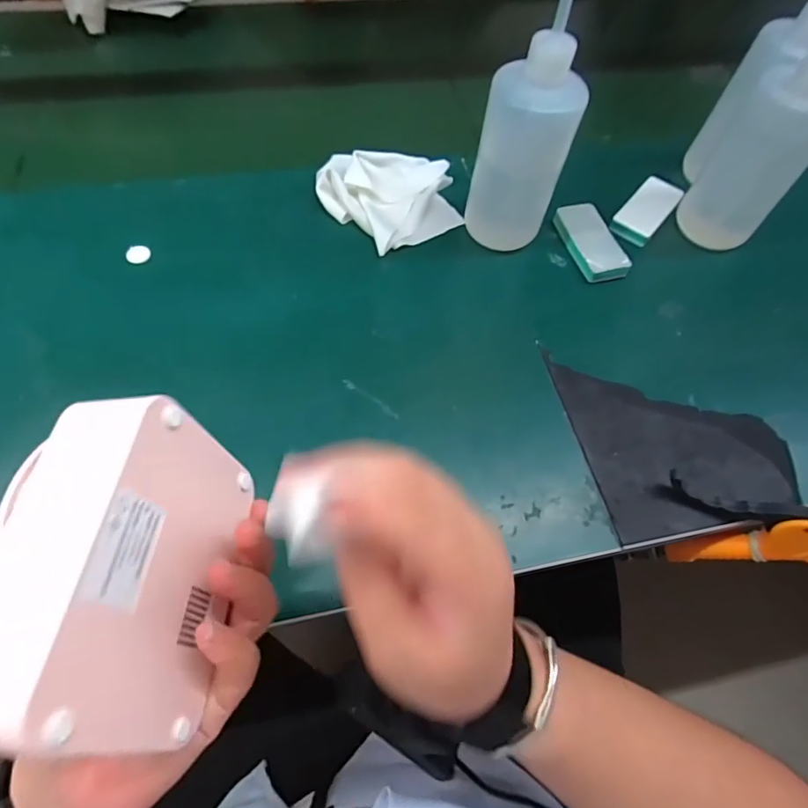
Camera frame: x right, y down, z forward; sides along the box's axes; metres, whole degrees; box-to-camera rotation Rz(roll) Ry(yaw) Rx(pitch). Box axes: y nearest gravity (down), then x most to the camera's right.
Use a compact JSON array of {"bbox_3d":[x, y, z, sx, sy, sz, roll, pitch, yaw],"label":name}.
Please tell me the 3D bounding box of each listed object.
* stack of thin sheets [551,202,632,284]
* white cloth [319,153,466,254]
[{"bbox_3d":[0.184,-0.164,0.497,0.045,0.012,0.094,-9,62,-8],"label":"stack of thin sheets"},{"bbox_3d":[-0.008,-0.217,0.514,0.126,0.028,0.124,-38,69,-21],"label":"white cloth"}]

